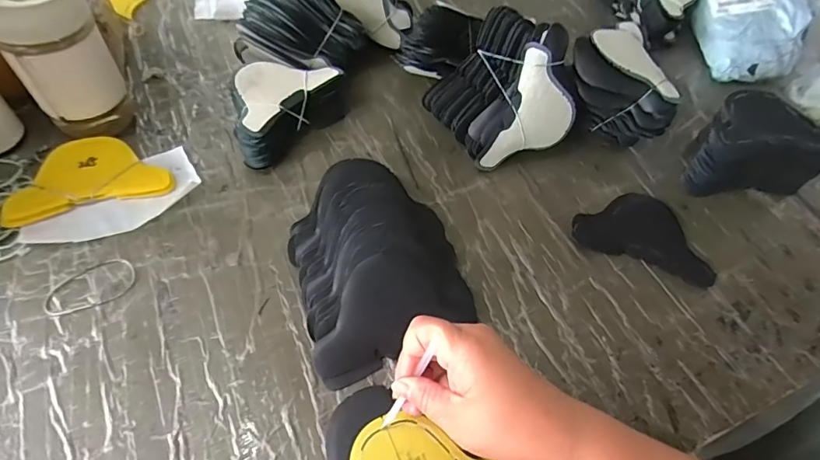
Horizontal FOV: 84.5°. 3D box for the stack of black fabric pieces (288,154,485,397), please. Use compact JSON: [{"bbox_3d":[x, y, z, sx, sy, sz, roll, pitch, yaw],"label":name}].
[{"bbox_3d":[-0.031,0.020,0.414,0.147,0.049,0.201,-14,59,-14],"label":"stack of black fabric pieces"}]

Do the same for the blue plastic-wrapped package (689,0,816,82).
[{"bbox_3d":[0.481,-0.334,0.673,0.116,0.076,0.270,5,56,-3],"label":"blue plastic-wrapped package"}]

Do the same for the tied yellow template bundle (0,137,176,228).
[{"bbox_3d":[-0.321,-0.057,0.456,0.141,0.014,0.091,-17,60,-15],"label":"tied yellow template bundle"}]

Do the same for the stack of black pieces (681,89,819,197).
[{"bbox_3d":[0.386,-0.099,0.516,0.143,0.079,0.089,-1,56,-8],"label":"stack of black pieces"}]

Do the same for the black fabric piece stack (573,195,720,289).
[{"bbox_3d":[0.249,-0.005,0.481,0.142,0.009,0.099,20,56,6],"label":"black fabric piece stack"}]

